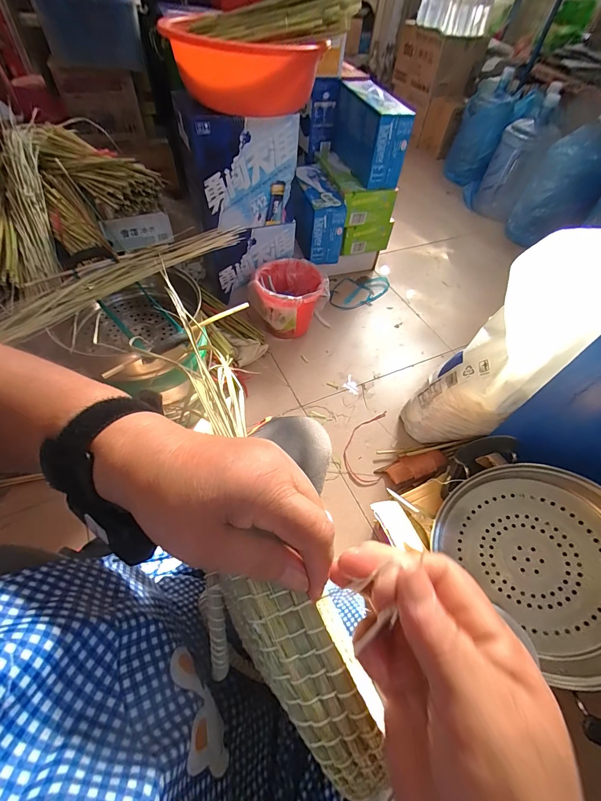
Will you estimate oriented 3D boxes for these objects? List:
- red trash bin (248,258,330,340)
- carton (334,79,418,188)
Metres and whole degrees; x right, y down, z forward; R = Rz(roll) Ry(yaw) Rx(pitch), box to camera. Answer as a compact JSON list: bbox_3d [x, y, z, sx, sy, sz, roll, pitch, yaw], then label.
[{"bbox_3d":[-0.039,-0.324,1.103,0.243,0.197,0.228,11,56,3],"label":"red trash bin"},{"bbox_3d":[0.228,-0.914,1.144,0.124,0.229,0.352,-16,59,-15],"label":"carton"}]

